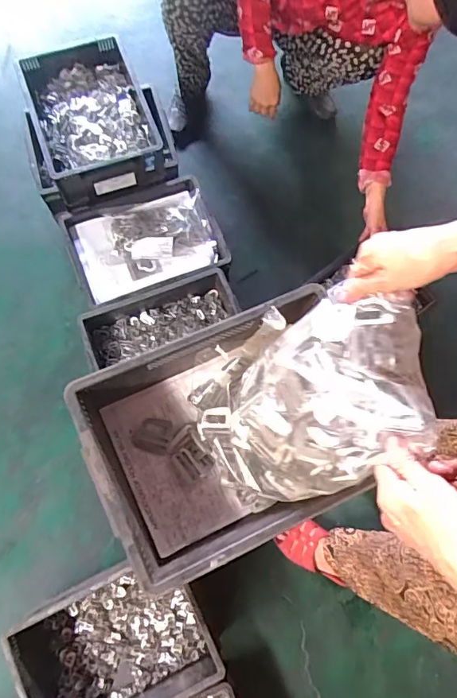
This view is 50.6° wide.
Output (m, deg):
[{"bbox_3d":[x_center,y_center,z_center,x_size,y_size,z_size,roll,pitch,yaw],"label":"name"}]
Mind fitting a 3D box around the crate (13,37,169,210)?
[{"bbox_3d":[-0.298,-0.494,1.057,0.248,0.119,0.320,-20,76,-9],"label":"crate"}]

